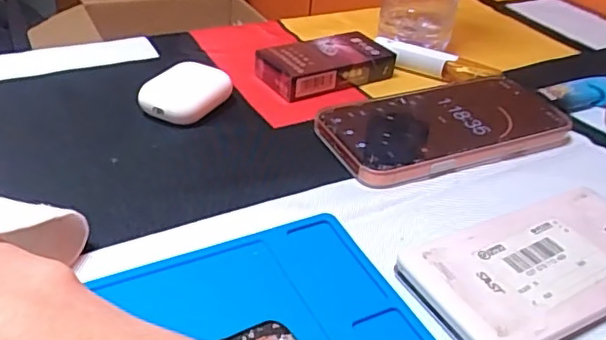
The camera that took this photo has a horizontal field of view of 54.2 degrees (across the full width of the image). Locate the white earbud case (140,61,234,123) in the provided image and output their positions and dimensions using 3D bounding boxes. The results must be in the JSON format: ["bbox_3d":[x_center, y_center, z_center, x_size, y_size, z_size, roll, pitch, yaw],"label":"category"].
[{"bbox_3d":[-0.078,-0.050,0.397,0.040,0.023,0.051,20,37,20],"label":"white earbud case"}]

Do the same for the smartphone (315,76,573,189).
[{"bbox_3d":[0.097,-0.034,0.397,0.170,0.008,0.087,-13,39,-25],"label":"smartphone"}]

